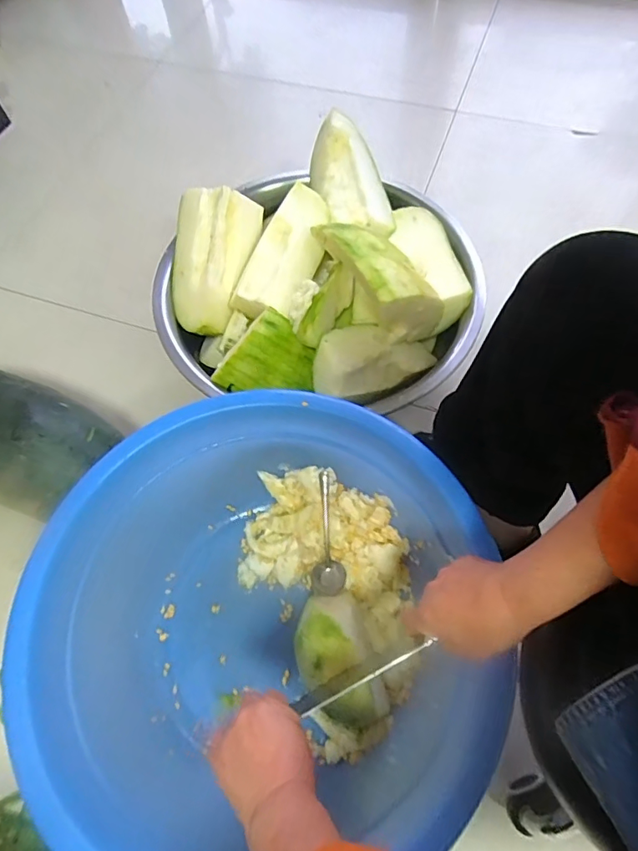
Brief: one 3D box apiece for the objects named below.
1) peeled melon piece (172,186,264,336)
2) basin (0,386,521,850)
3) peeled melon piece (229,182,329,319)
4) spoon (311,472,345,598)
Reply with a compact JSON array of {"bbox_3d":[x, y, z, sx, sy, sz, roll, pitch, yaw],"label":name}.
[{"bbox_3d":[-0.159,-0.254,0.793,0.138,0.077,0.230,10,88,-37],"label":"peeled melon piece"},{"bbox_3d":[-0.069,0.225,0.576,0.461,0.203,0.473,0,63,1],"label":"basin"},{"bbox_3d":[-0.047,-0.267,0.754,0.091,0.049,0.226,24,80,12],"label":"peeled melon piece"},{"bbox_3d":[0.013,0.146,0.674,0.044,0.031,0.161,0,81,1],"label":"spoon"}]

